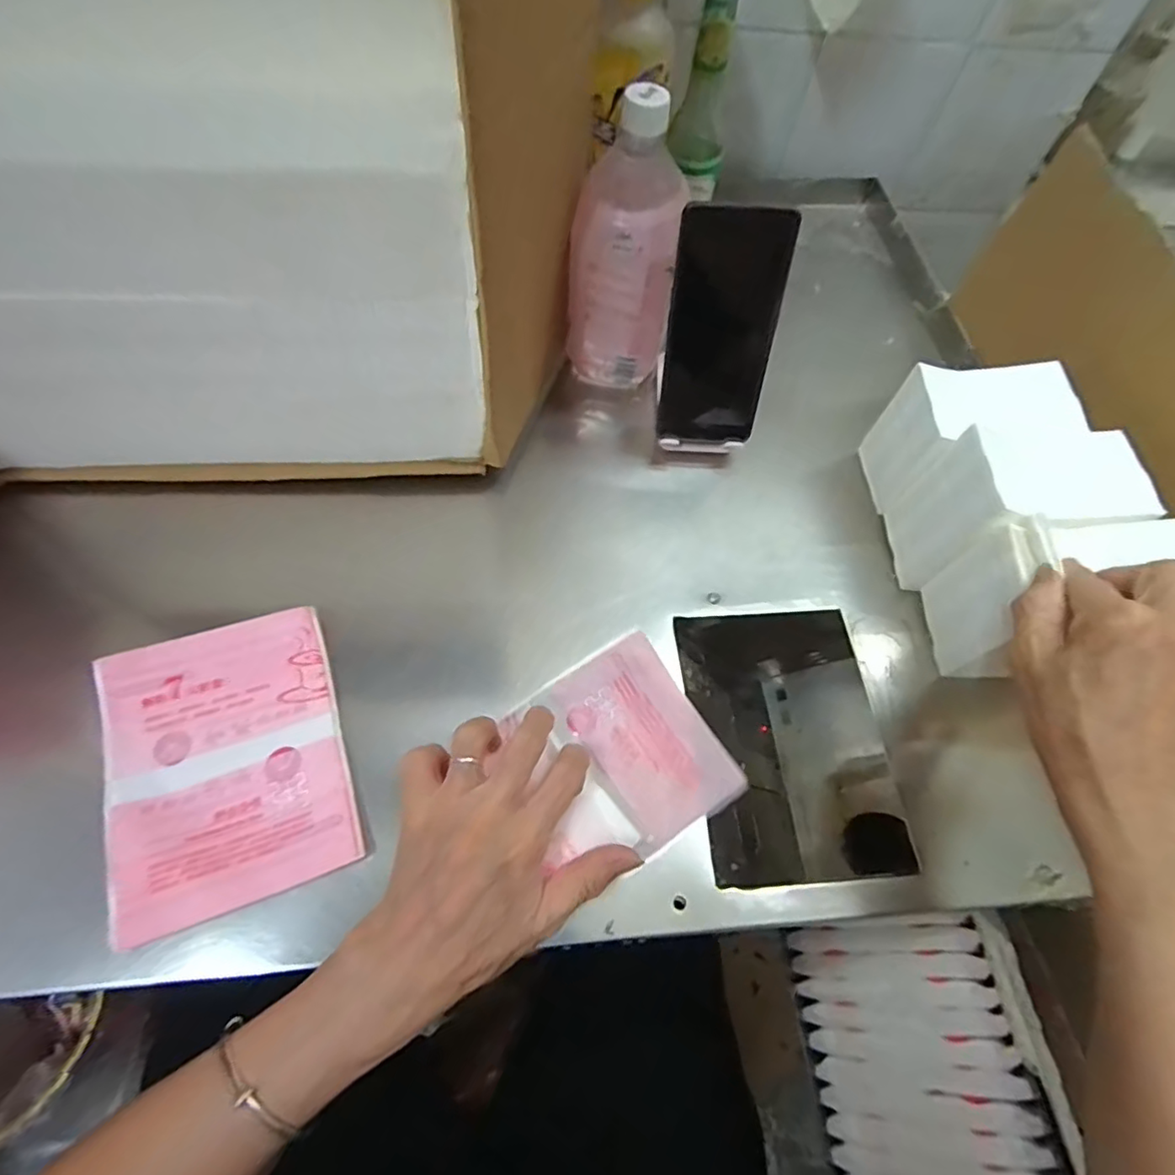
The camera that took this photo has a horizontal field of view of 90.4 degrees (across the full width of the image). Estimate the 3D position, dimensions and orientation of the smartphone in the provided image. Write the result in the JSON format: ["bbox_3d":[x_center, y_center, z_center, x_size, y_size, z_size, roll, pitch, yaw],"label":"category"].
[{"bbox_3d":[0.097,-0.182,0.425,0.076,0.163,0.008,3,43,1],"label":"smartphone"}]

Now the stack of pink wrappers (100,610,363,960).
[{"bbox_3d":[-0.209,0.099,0.339,0.122,0.015,0.158,-16,65,-15],"label":"stack of pink wrappers"}]

